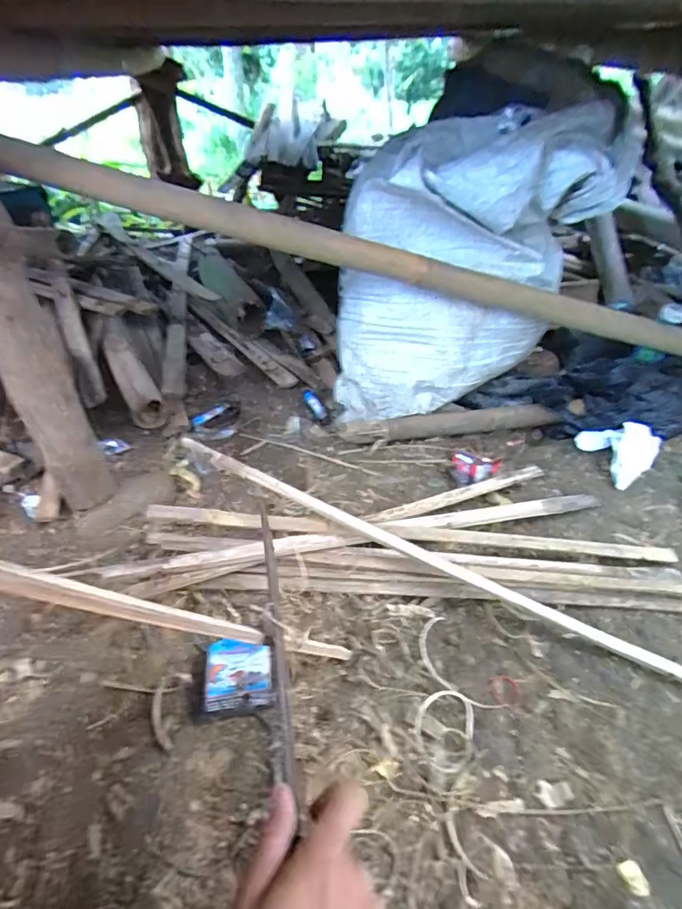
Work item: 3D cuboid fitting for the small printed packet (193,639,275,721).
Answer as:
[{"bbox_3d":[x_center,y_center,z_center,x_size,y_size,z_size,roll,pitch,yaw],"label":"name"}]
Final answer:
[{"bbox_3d":[-0.119,0.241,0.523,0.085,0.017,0.074,-7,48,-7],"label":"small printed packet"}]

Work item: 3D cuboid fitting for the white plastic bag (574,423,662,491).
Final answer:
[{"bbox_3d":[0.465,-0.012,0.790,0.116,0.036,0.114,-16,45,-16],"label":"white plastic bag"}]

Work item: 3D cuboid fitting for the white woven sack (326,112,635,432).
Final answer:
[{"bbox_3d":[0.204,-0.276,0.797,0.419,0.432,0.188,-1,43,-1],"label":"white woven sack"}]

